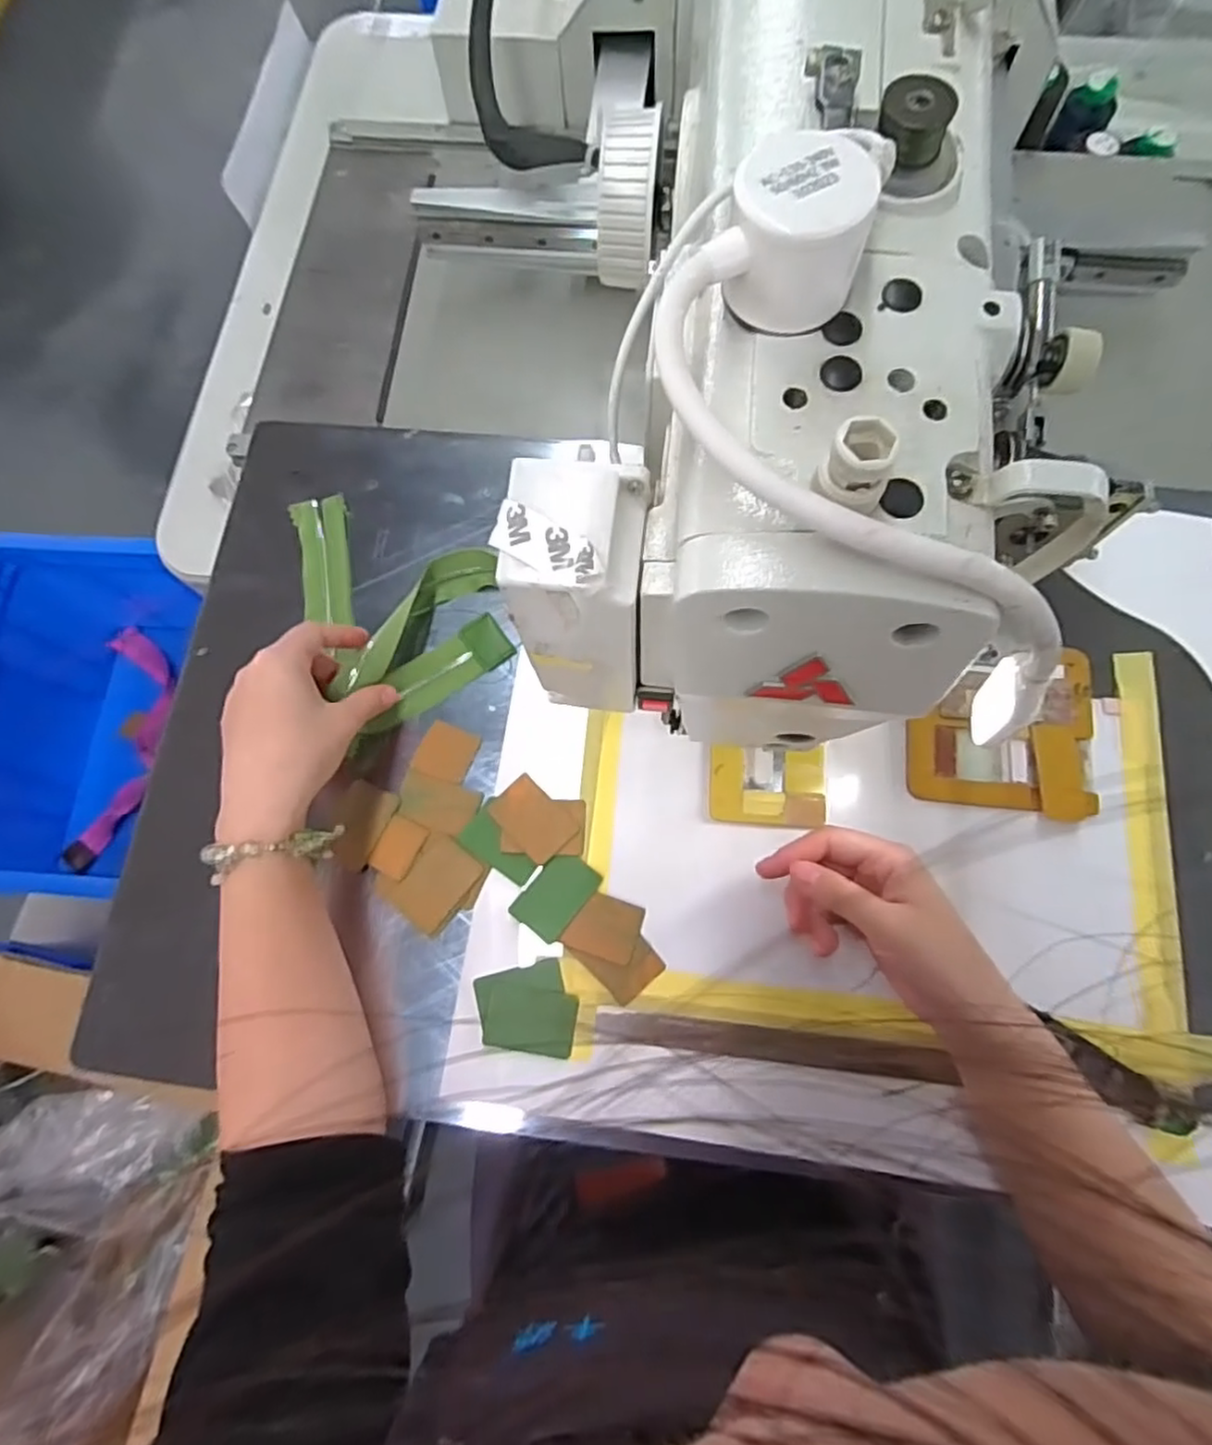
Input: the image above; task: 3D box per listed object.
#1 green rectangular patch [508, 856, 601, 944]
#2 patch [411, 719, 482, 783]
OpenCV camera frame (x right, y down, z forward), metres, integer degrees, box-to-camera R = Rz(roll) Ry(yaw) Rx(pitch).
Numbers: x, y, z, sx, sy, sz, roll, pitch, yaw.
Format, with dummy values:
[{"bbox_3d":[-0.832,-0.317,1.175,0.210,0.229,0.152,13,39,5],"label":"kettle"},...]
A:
[{"bbox_3d":[-0.030,0.106,0.419,0.034,0.004,0.053,40,77,9],"label":"green rectangular patch"},{"bbox_3d":[-0.105,0.020,0.451,0.037,0.004,0.035,22,76,8],"label":"patch"}]

